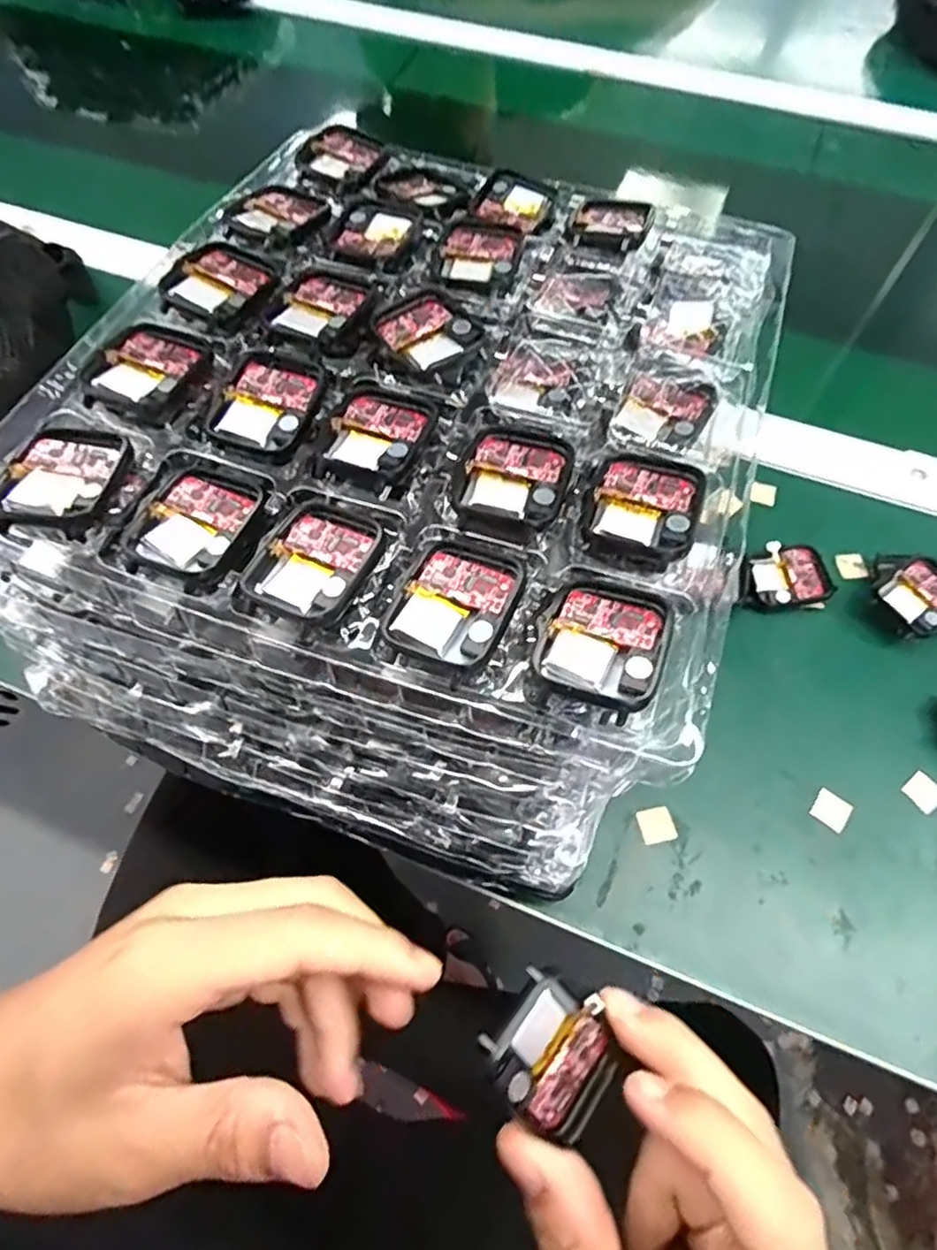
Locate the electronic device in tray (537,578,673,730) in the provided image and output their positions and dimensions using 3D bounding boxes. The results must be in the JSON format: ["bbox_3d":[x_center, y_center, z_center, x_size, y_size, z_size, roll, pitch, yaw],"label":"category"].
[{"bbox_3d":[0.041,0.004,0.189,0.038,0.010,0.042,29,66,13],"label":"electronic device in tray"}]

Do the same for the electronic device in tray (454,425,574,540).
[{"bbox_3d":[0.016,-0.051,0.218,0.037,0.006,0.046,17,64,8],"label":"electronic device in tray"}]

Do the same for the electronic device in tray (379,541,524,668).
[{"bbox_3d":[-0.004,-0.008,0.199,0.035,0.007,0.041,22,65,10],"label":"electronic device in tray"}]

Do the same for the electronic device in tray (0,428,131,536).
[{"bbox_3d":[-0.142,-0.051,0.215,0.037,0.006,0.045,10,64,4],"label":"electronic device in tray"}]

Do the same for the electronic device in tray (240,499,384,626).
[{"bbox_3d":[-0.051,-0.023,0.206,0.038,0.008,0.044,24,65,11],"label":"electronic device in tray"}]

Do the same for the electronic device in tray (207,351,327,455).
[{"bbox_3d":[-0.076,-0.085,0.236,0.037,0.006,0.044,17,64,8],"label":"electronic device in tray"}]

